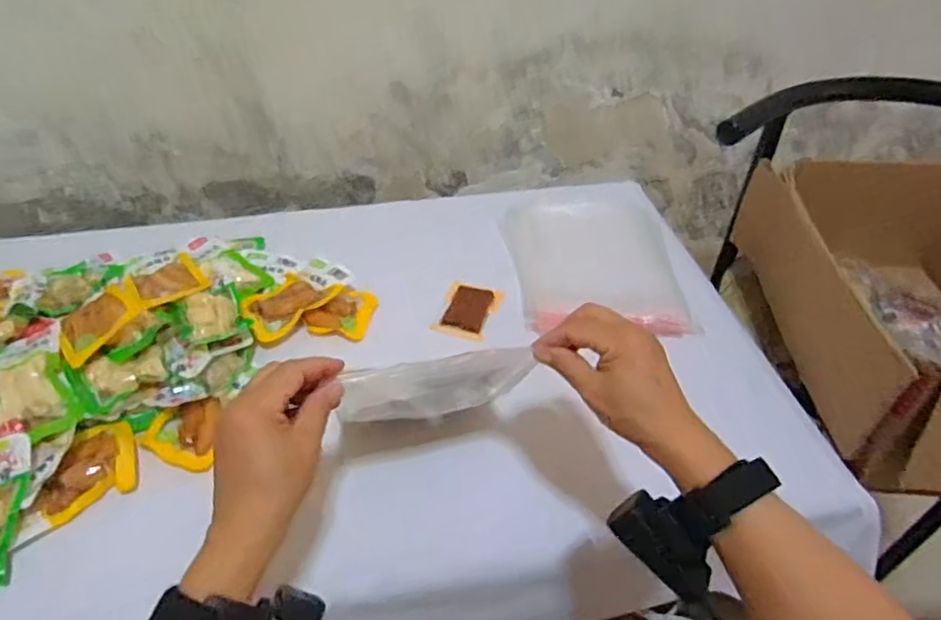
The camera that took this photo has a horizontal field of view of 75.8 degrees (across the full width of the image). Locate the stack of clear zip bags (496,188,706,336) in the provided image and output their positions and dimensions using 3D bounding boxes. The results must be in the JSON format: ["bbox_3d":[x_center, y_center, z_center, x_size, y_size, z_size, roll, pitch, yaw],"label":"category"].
[{"bbox_3d":[0.157,-0.079,0.802,0.211,0.032,0.290,0,43,-1],"label":"stack of clear zip bags"}]

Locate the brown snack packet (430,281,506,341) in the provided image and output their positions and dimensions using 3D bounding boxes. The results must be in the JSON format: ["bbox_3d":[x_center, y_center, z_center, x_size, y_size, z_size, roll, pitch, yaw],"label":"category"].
[{"bbox_3d":[-0.002,-0.001,0.736,0.069,0.005,0.089,12,44,11],"label":"brown snack packet"}]

